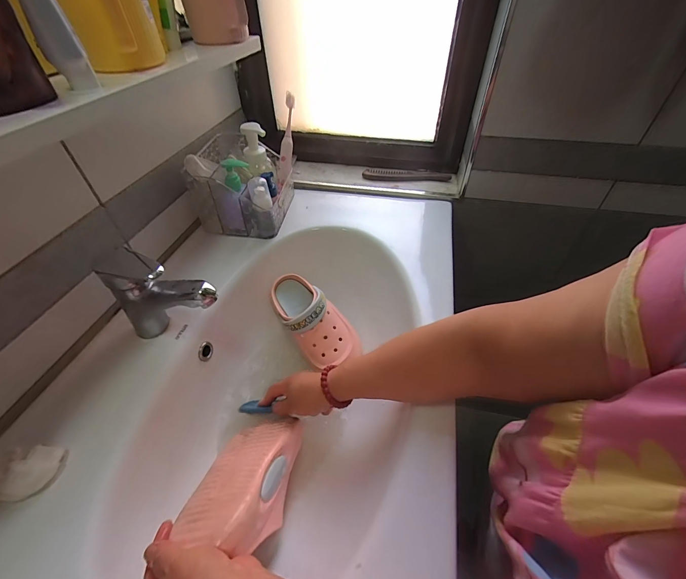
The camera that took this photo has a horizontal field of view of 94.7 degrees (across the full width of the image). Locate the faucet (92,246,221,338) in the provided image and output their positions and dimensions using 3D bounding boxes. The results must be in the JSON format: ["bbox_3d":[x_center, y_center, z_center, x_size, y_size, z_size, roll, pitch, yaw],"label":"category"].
[{"bbox_3d":[-0.220,0.018,0.406,0.127,0.133,0.047,10,46,10],"label":"faucet"}]

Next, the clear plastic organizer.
[{"bbox_3d":[-0.191,-0.217,0.617,0.151,0.121,0.193,1,45,2],"label":"clear plastic organizer"}]

